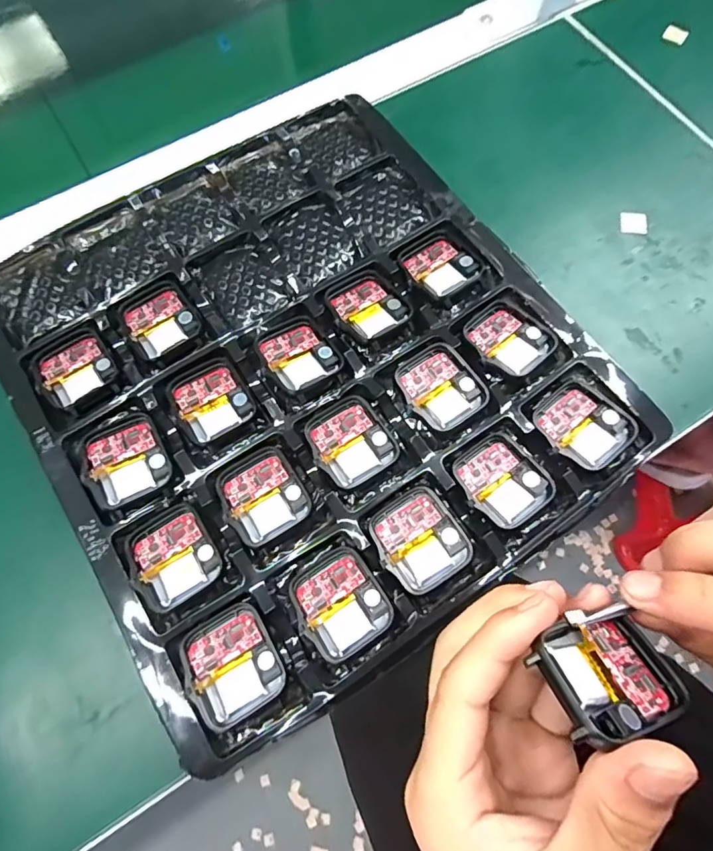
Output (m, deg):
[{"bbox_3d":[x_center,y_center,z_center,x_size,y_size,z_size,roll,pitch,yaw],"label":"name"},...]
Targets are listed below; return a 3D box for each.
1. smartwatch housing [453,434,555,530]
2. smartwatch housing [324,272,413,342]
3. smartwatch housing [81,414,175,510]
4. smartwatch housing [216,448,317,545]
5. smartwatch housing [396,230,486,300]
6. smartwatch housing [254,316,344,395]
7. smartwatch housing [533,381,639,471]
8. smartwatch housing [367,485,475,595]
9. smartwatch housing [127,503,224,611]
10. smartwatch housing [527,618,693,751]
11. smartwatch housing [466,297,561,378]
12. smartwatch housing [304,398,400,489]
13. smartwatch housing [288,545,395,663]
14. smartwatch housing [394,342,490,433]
[{"bbox_3d":[0.069,0.026,0.230,0.037,0.007,0.041,-37,75,-11],"label":"smartwatch housing"},{"bbox_3d":[0.007,-0.066,0.259,0.038,0.007,0.040,-32,74,-9],"label":"smartwatch housing"},{"bbox_3d":[-0.113,0.016,0.235,0.038,0.008,0.043,-28,73,-8],"label":"smartwatch housing"},{"bbox_3d":[-0.045,0.033,0.230,0.036,0.004,0.041,-30,73,-9],"label":"smartwatch housing"},{"bbox_3d":[0.047,-0.091,0.267,0.036,0.008,0.039,-32,74,-9],"label":"smartwatch housing"},{"bbox_3d":[-0.031,-0.038,0.251,0.036,0.007,0.042,-34,74,-10],"label":"smartwatch housing"},{"bbox_3d":[0.113,0.000,0.239,0.034,0.010,0.041,-39,75,-11],"label":"smartwatch housing"},{"bbox_3d":[0.029,0.052,0.221,0.036,0.006,0.042,-30,73,-8],"label":"smartwatch housing"},{"bbox_3d":[-0.085,0.060,0.222,0.036,0.005,0.041,-34,74,-10],"label":"smartwatch housing"},{"bbox_3d":[0.083,0.081,0.156,0.045,0.005,0.033,0,40,-21],"label":"smartwatch housing"},{"bbox_3d":[0.080,-0.046,0.253,0.036,0.005,0.041,-41,75,-12],"label":"smartwatch housing"},{"bbox_3d":[-0.003,0.008,0.240,0.037,0.007,0.041,-32,74,-9],"label":"smartwatch housing"},{"bbox_3d":[-0.007,0.079,0.216,0.037,0.012,0.042,-30,73,-8],"label":"smartwatch housing"},{"bbox_3d":[0.043,-0.019,0.247,0.036,0.010,0.042,-31,74,-9],"label":"smartwatch housing"}]

